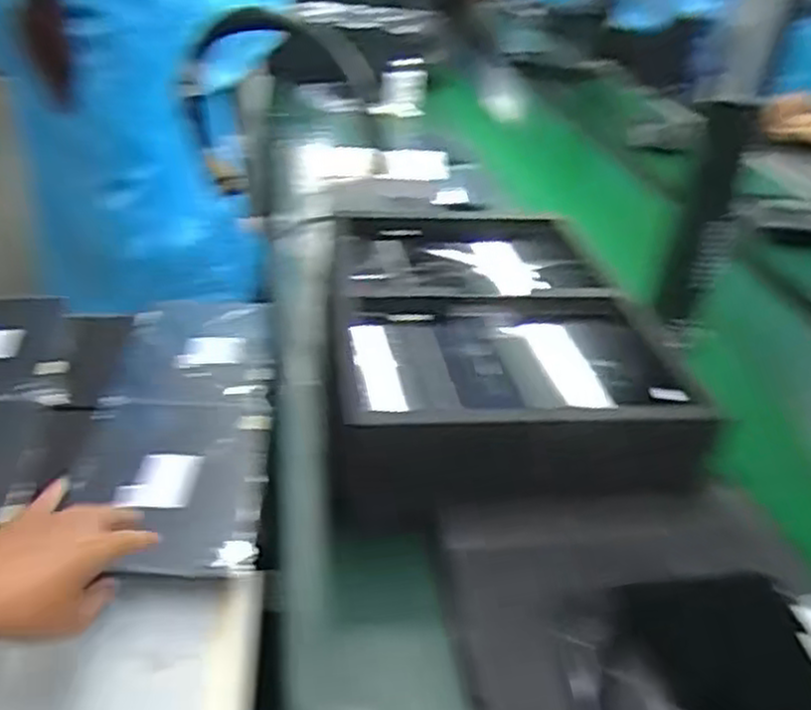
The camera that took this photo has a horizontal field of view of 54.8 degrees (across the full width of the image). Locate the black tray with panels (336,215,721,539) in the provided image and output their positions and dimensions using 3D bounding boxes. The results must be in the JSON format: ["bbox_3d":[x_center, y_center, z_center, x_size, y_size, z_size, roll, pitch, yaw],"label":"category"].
[{"bbox_3d":[0.077,-0.015,0.779,0.300,0.094,0.420,1,31,-9],"label":"black tray with panels"}]

